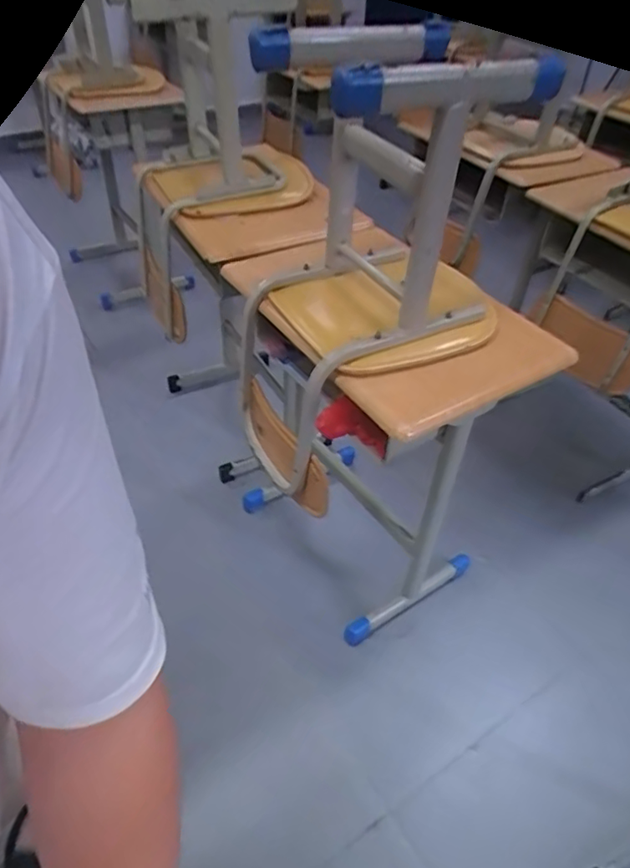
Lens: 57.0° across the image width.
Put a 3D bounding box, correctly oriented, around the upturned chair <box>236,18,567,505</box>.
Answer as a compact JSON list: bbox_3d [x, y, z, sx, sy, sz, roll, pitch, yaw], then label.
[{"bbox_3d":[0.079,-0.253,1.012,0.401,0.716,0.366,-9,44,-12],"label":"upturned chair"}]

